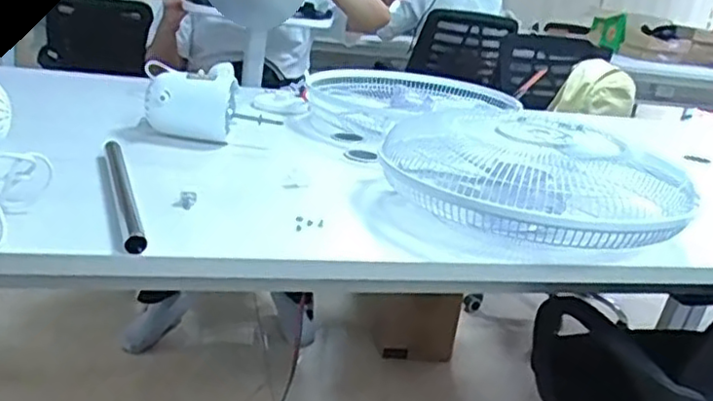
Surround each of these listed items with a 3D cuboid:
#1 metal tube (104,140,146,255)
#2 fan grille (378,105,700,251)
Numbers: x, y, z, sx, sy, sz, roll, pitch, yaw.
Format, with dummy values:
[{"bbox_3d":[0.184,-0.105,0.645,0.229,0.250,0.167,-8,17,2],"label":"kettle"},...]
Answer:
[{"bbox_3d":[-0.305,-0.020,0.888,0.021,0.024,0.389,-1,21,-23],"label":"metal tube"},{"bbox_3d":[0.271,-0.029,0.950,0.352,0.100,0.395,18,22,28],"label":"fan grille"}]

